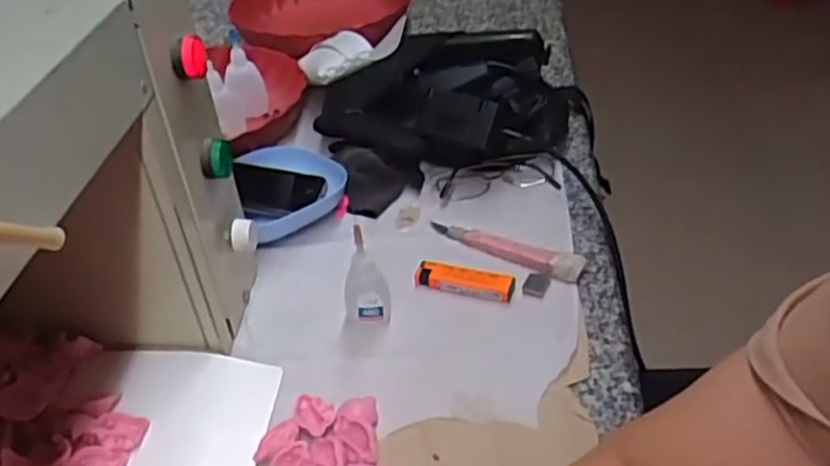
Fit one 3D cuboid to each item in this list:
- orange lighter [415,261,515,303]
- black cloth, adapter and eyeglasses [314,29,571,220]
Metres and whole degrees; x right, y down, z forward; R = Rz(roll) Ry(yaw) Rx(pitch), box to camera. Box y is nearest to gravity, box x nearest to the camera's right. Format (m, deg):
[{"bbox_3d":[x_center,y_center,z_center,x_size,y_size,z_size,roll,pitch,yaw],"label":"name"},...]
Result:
[{"bbox_3d":[0.040,0.040,0.615,0.081,0.012,0.026,8,39,15],"label":"orange lighter"},{"bbox_3d":[0.043,-0.132,0.774,0.265,0.080,0.186,-13,38,-10],"label":"black cloth, adapter and eyeglasses"}]

